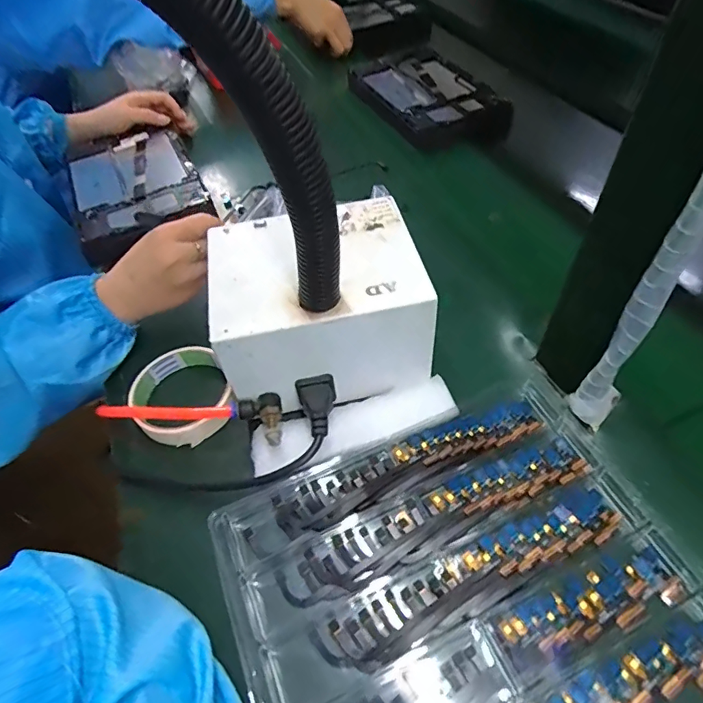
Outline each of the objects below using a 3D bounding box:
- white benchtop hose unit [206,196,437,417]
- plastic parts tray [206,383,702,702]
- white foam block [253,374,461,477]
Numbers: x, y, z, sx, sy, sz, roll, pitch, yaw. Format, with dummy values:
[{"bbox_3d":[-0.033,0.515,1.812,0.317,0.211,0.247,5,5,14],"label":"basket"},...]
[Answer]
[{"bbox_3d":[-0.026,-0.038,0.378,0.154,0.098,0.125,-9,52,-4],"label":"white benchtop hose unit"},{"bbox_3d":[0.069,0.147,0.293,0.264,0.014,0.212,-21,54,-13],"label":"plastic parts tray"},{"bbox_3d":[0.002,0.055,0.365,0.160,0.018,0.045,-15,53,-9],"label":"white foam block"}]

